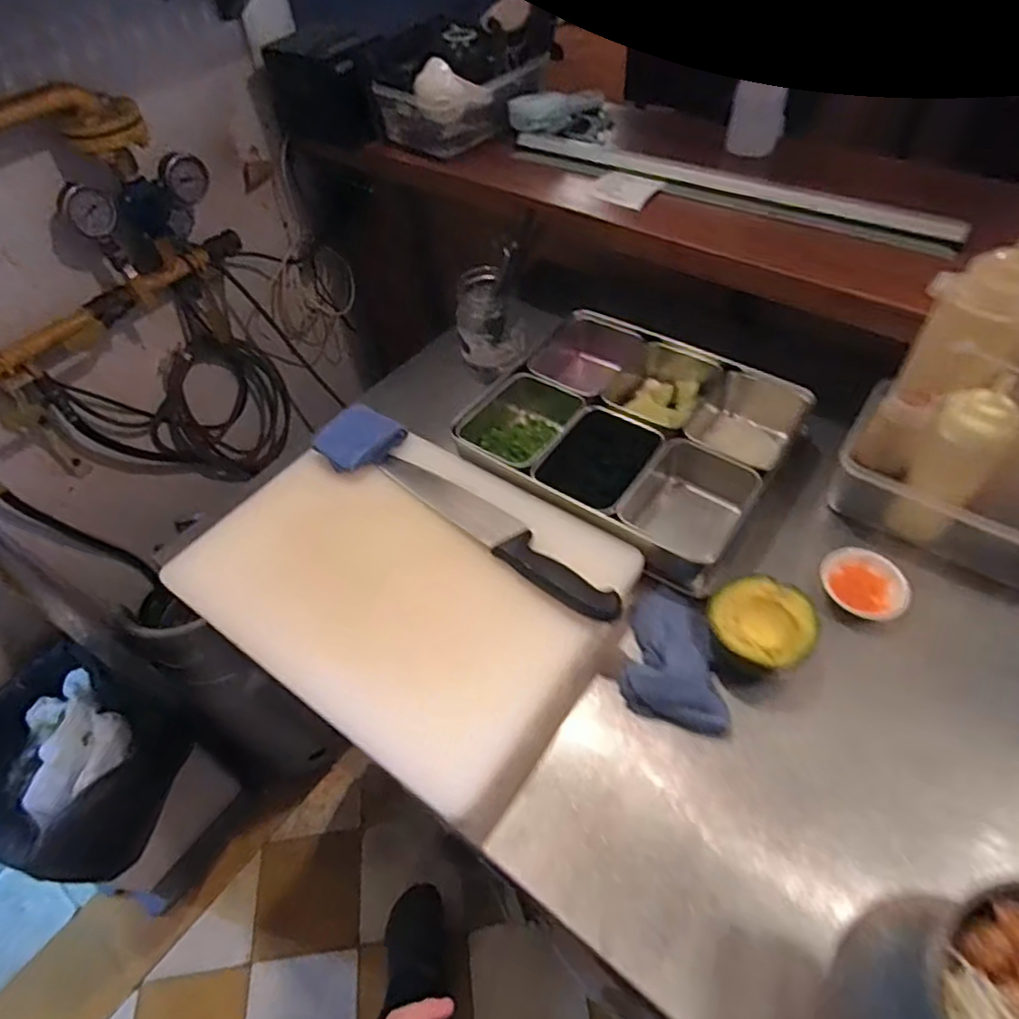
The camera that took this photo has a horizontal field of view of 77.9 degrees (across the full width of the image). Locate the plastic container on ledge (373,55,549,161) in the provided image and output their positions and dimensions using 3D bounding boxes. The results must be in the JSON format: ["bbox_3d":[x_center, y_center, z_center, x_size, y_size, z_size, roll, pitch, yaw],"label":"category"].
[{"bbox_3d":[-0.066,-0.624,0.945,0.131,0.103,0.227,36,62,29],"label":"plastic container on ledge"}]

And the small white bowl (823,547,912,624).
[{"bbox_3d":[0.350,0.079,0.628,0.070,0.039,0.080,-39,57,-24],"label":"small white bowl"}]

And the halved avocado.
[{"bbox_3d":[0.231,0.115,0.593,0.088,0.071,0.092,-3,51,3],"label":"halved avocado"}]

